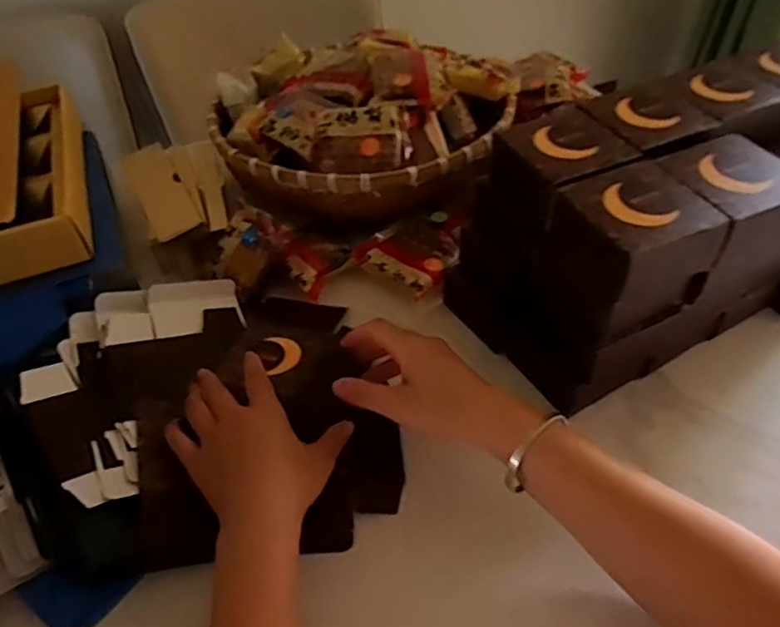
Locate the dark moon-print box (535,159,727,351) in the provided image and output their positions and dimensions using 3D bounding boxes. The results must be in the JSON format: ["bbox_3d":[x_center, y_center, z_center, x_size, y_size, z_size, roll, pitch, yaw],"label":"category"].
[{"bbox_3d":[0.177,-0.044,0.467,0.094,0.101,0.092,-24,49,-18],"label":"dark moon-print box"}]

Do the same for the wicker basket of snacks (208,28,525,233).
[{"bbox_3d":[-0.034,-0.249,0.722,0.335,0.110,0.315,-1,52,1],"label":"wicker basket of snacks"}]

